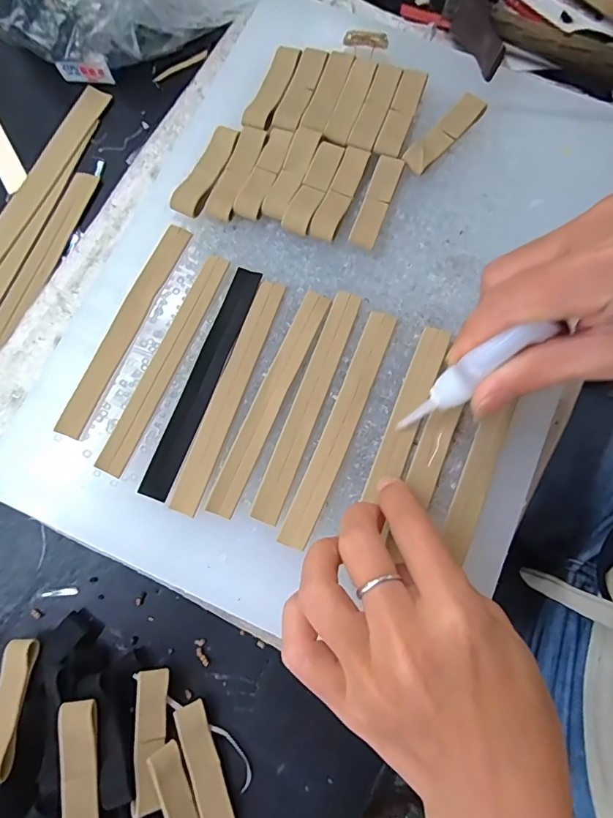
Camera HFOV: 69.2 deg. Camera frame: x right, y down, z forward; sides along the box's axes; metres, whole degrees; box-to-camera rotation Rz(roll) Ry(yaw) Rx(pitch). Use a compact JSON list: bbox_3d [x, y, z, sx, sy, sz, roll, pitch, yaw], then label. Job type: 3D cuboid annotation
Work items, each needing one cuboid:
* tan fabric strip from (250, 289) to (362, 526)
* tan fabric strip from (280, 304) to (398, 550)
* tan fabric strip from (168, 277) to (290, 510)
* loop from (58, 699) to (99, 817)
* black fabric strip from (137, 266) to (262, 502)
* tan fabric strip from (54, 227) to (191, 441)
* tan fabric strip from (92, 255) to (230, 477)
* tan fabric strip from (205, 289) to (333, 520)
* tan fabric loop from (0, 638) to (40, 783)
[{"bbox_3d":[0.001,-0.004,0.234,0.013,0.004,0.129,20,79,5],"label":"tan fabric strip"},{"bbox_3d":[0.018,0.008,0.231,0.015,0.005,0.130,22,79,5],"label":"tan fabric strip"},{"bbox_3d":[-0.041,-0.010,0.235,0.014,0.004,0.131,19,79,4],"label":"tan fabric strip"},{"bbox_3d":[-0.110,0.177,0.218,0.015,0.013,0.061,-9,78,-1],"label":"loop"},{"bbox_3d":[-0.055,-0.017,0.238,0.014,0.004,0.132,20,79,4],"label":"black fabric strip"},{"bbox_3d":[-0.099,-0.045,0.243,0.015,0.004,0.129,23,79,5],"label":"tan fabric strip"},{"bbox_3d":[-0.076,-0.027,0.241,0.014,0.004,0.129,23,79,5],"label":"tan fabric strip"},{"bbox_3d":[-0.019,-0.006,0.234,0.015,0.004,0.127,23,79,5],"label":"tan fabric strip"},{"bbox_3d":[-0.153,0.151,0.226,0.016,0.007,0.060,-2,60,0],"label":"tan fabric loop"}]

